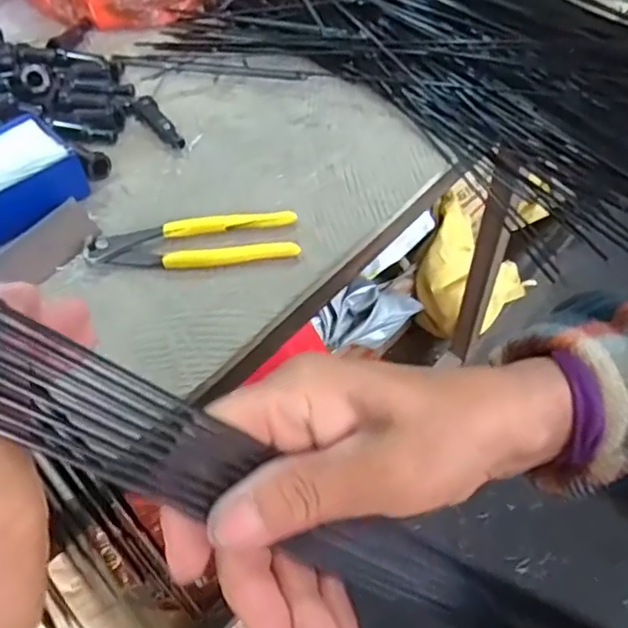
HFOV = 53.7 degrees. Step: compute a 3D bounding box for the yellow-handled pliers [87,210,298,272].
[{"bbox_3d":[-0.094,-0.054,0.486,0.160,0.010,0.048,-9,55,-4],"label":"yellow-handled pliers"}]

